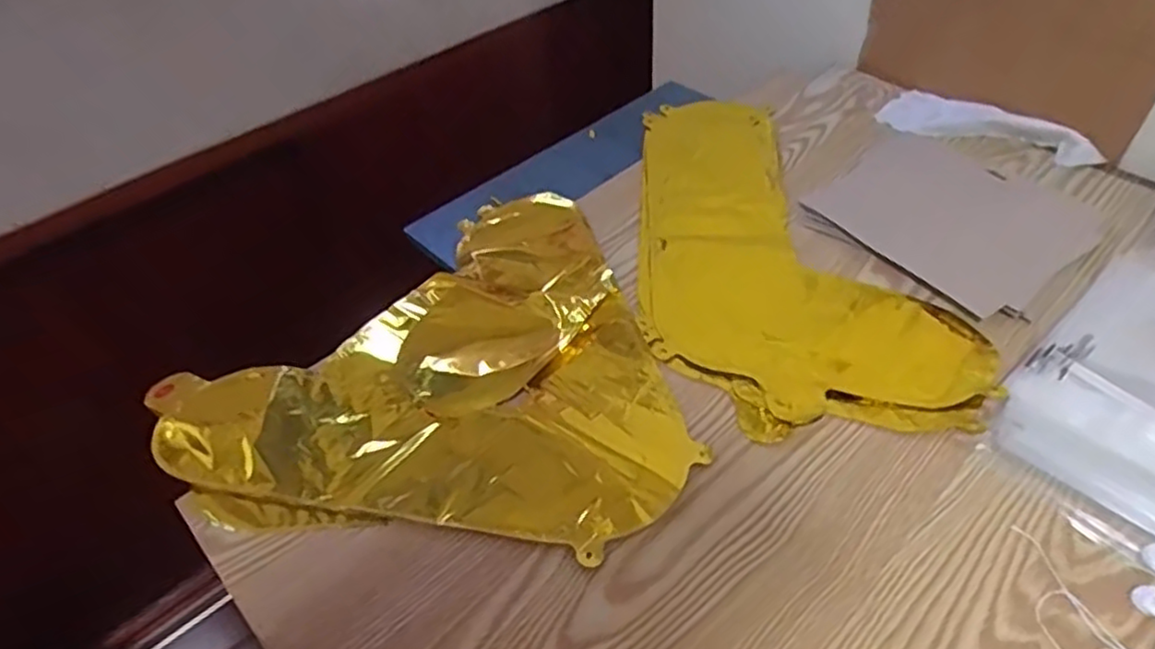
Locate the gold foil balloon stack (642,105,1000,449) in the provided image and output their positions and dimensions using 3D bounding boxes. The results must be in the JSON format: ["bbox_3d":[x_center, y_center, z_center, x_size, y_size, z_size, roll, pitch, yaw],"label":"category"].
[{"bbox_3d":[0.161,-0.084,0.637,0.233,0.008,0.443,-8,46,-3],"label":"gold foil balloon stack"}]

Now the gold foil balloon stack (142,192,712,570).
[{"bbox_3d":[-0.128,0.023,0.543,0.355,0.023,0.349,-11,46,-7],"label":"gold foil balloon stack"}]

